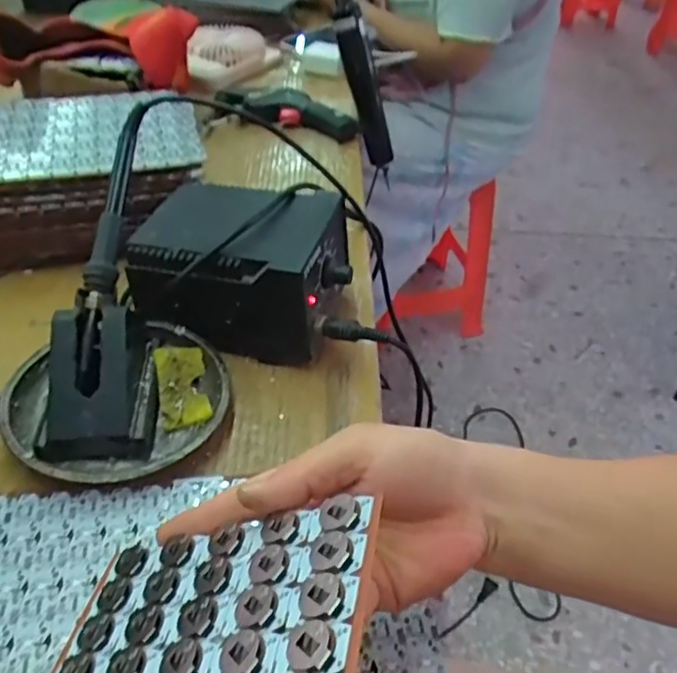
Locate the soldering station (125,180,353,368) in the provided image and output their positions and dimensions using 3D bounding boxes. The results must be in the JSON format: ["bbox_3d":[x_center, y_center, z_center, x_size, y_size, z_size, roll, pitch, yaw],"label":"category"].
[{"bbox_3d":[-0.069,-0.053,0.494,0.147,0.097,0.119,14,42,12],"label":"soldering station"}]

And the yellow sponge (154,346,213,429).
[{"bbox_3d":[-0.109,0.035,0.443,0.032,0.016,0.061,-7,60,-12],"label":"yellow sponge"}]

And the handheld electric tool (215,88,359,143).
[{"bbox_3d":[-0.060,-0.282,0.786,0.172,0.030,0.063,13,42,11],"label":"handheld electric tool"}]

